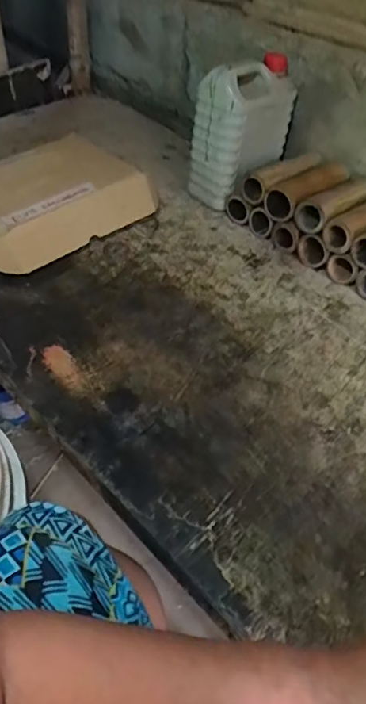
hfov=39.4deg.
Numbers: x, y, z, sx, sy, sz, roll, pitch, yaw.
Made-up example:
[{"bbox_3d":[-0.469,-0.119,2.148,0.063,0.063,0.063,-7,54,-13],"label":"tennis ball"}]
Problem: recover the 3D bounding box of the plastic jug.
[{"bbox_3d":[0.108,-0.392,0.931,0.102,0.234,0.167,35,53,26],"label":"plastic jug"}]

